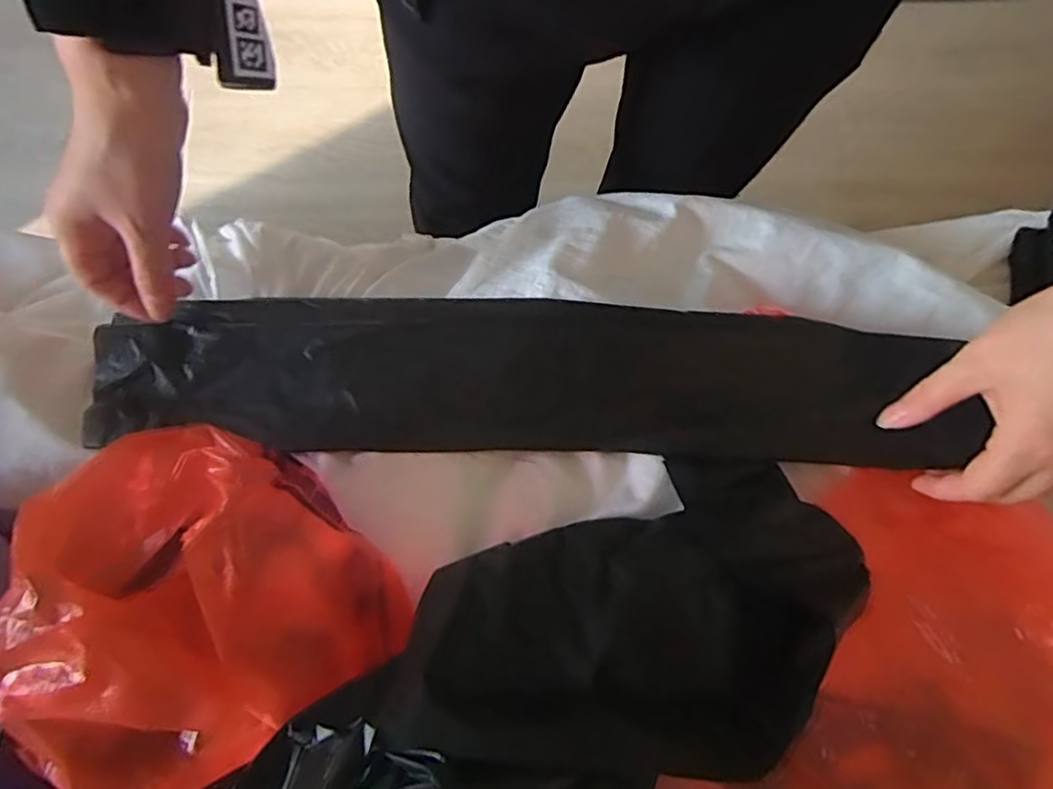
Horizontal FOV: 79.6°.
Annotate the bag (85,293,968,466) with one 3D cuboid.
[{"bbox_3d":[-0.001,-0.014,0.372,0.497,0.029,0.097,2,78,1],"label":"bag"}]

